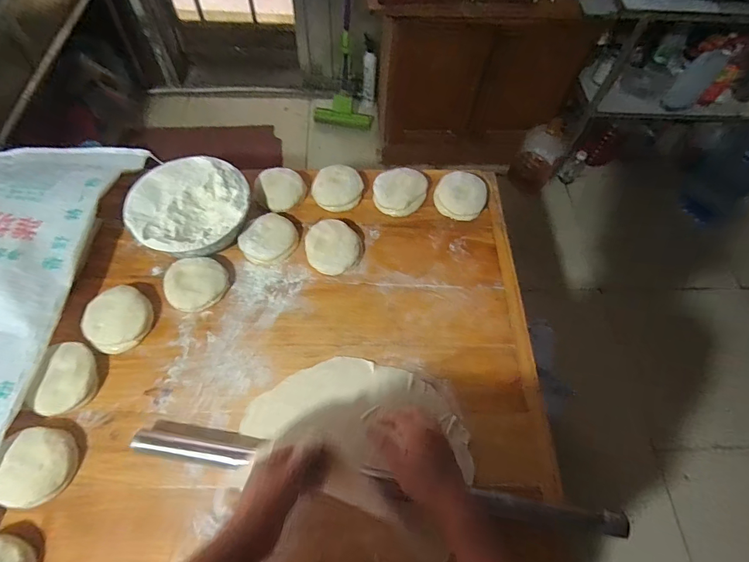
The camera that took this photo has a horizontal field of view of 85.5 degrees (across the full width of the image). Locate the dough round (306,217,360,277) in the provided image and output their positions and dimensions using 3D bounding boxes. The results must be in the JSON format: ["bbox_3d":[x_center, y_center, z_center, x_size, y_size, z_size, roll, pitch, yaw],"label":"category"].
[{"bbox_3d":[-0.076,-0.058,0.709,0.098,0.038,0.093,37,66,15],"label":"dough round"}]

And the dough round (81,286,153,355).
[{"bbox_3d":[-0.396,0.057,0.627,0.092,0.026,0.096,1,63,-3],"label":"dough round"}]

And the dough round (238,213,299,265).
[{"bbox_3d":[-0.183,-0.073,0.707,0.081,0.036,0.098,38,67,15],"label":"dough round"}]

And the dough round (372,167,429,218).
[{"bbox_3d":[0.047,-0.170,0.770,0.097,0.028,0.097,1,63,-3],"label":"dough round"}]

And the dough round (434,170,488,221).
[{"bbox_3d":[0.162,-0.161,0.763,0.093,0.038,0.087,1,63,-3],"label":"dough round"}]

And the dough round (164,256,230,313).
[{"bbox_3d":[-0.291,0.001,0.660,0.093,0.037,0.083,-34,69,-19],"label":"dough round"}]

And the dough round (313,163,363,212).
[{"bbox_3d":[-0.069,-0.174,0.771,0.086,0.029,0.100,20,63,7],"label":"dough round"}]

